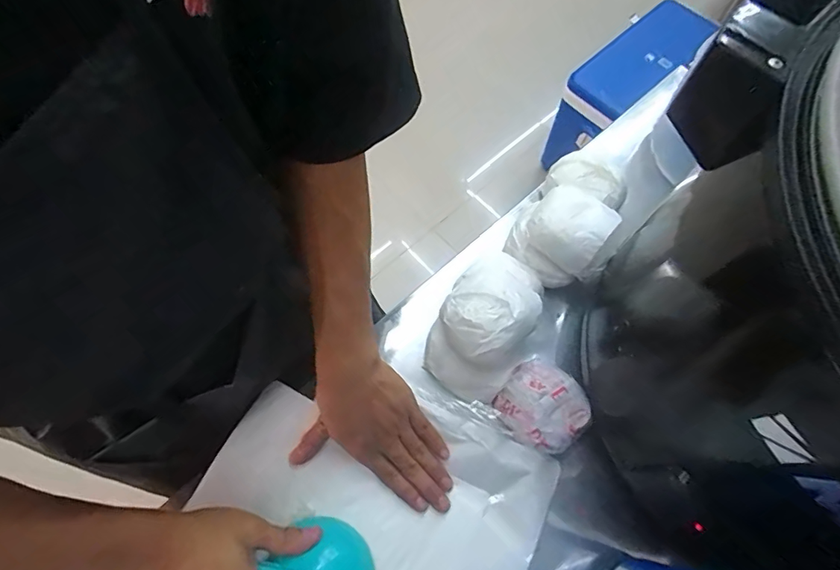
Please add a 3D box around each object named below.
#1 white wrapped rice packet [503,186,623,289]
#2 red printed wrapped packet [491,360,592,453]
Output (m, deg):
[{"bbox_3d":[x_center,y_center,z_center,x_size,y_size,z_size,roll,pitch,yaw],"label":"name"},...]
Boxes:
[{"bbox_3d":[0.151,-0.057,0.500,0.087,0.067,0.084,40,72,13],"label":"white wrapped rice packet"},{"bbox_3d":[0.116,0.115,0.444,0.077,0.033,0.071,36,71,12],"label":"red printed wrapped packet"}]

